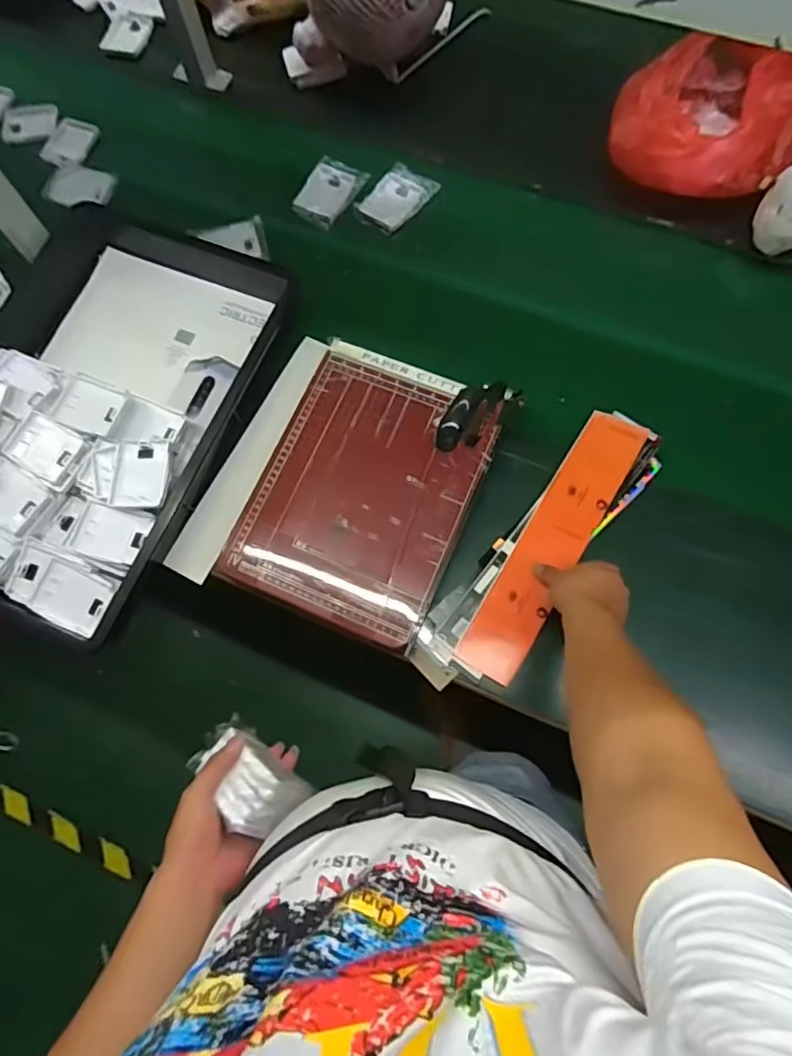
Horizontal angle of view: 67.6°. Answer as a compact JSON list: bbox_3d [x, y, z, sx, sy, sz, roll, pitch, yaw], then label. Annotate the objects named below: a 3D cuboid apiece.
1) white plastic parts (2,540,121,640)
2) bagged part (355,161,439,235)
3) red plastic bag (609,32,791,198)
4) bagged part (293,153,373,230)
[{"bbox_3d":[-0.404,0.074,0.721,0.132,0.026,0.079,24,75,9],"label":"white plastic parts"},{"bbox_3d":[0.000,-0.515,0.930,0.082,0.012,0.123,37,77,12],"label":"bagged part"},{"bbox_3d":[0.456,-0.616,0.856,0.263,0.113,0.266,14,74,7],"label":"red plastic bag"},{"bbox_3d":[-0.107,-0.531,0.933,0.078,0.010,0.124,27,76,10],"label":"bagged part"}]

